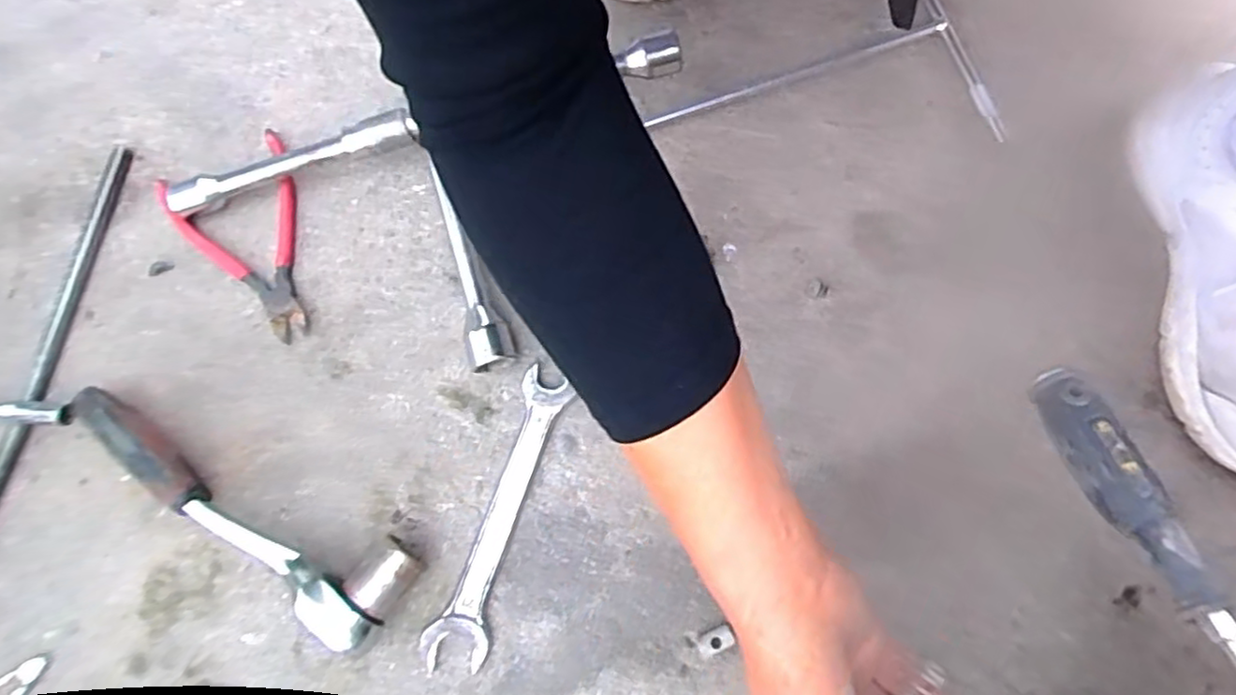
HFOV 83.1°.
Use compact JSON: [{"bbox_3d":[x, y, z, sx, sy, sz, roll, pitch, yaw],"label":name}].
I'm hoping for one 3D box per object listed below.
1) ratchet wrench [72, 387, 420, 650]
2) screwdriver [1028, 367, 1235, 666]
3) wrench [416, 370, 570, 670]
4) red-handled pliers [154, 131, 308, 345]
[{"bbox_3d":[-0.235,0.102,0.421,0.237,0.037,0.067,26,80,6],"label":"ratchet wrench"},{"bbox_3d":[0.224,0.093,0.273,0.020,0.020,0.199,-14,56,-2],"label":"screwdriver"},{"bbox_3d":[-0.073,0.103,0.430,0.036,0.008,0.182,17,79,4],"label":"wrench"},{"bbox_3d":[-0.248,-0.069,0.471,0.085,0.014,0.141,-26,79,-5],"label":"red-handled pliers"}]

